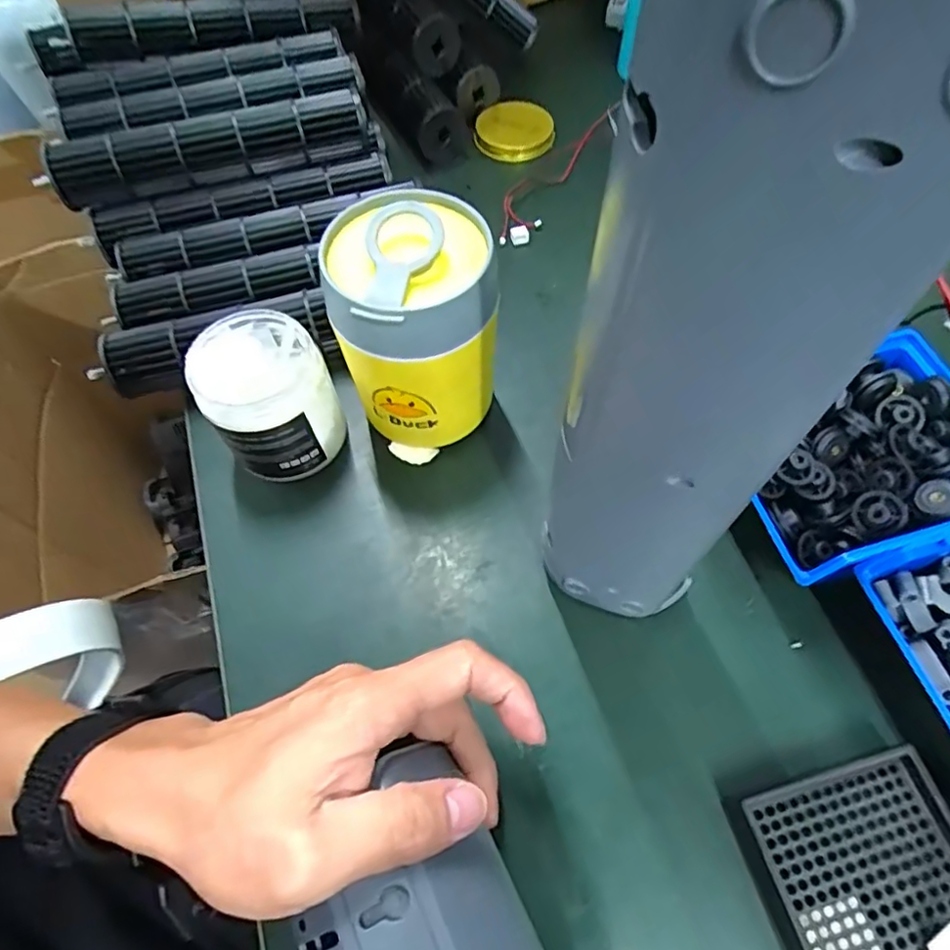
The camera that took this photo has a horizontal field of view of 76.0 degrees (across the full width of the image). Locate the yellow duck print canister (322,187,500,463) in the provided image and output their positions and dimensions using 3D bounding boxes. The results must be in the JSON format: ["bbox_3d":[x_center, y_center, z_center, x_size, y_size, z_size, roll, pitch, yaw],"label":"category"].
[{"bbox_3d":[-0.034,-0.080,0.358,0.085,0.140,0.083,-1,61,2],"label":"yellow duck print canister"}]

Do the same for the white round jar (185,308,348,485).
[{"bbox_3d":[-0.124,-0.046,0.373,0.071,0.085,0.073,-1,61,2],"label":"white round jar"}]

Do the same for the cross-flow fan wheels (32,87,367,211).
[{"bbox_3d":[-0.197,-0.242,0.443,0.227,0.035,0.034,-16,62,-7],"label":"cross-flow fan wheels"}]

